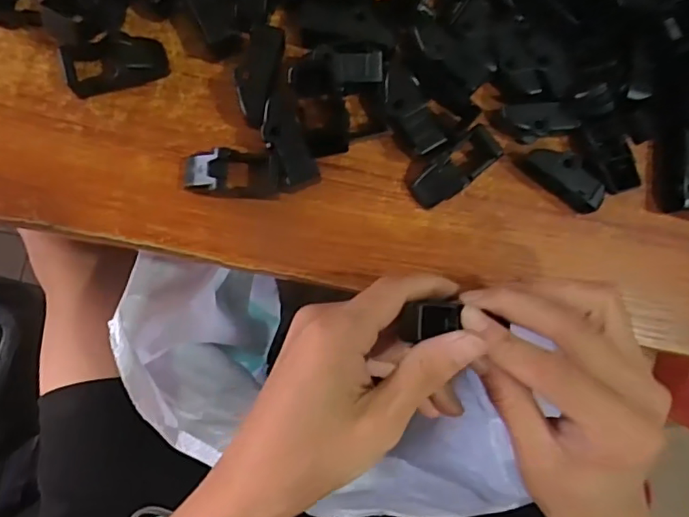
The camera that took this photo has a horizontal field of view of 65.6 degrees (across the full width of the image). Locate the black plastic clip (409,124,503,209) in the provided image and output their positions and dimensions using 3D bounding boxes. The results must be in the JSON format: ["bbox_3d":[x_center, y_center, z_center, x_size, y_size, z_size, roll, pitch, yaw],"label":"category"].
[{"bbox_3d":[0.060,-0.048,0.288,0.048,0.016,0.020,-41,91,-7],"label":"black plastic clip"}]

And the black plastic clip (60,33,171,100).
[{"bbox_3d":[-0.119,-0.103,0.281,0.050,0.013,0.026,-13,87,-6],"label":"black plastic clip"}]

